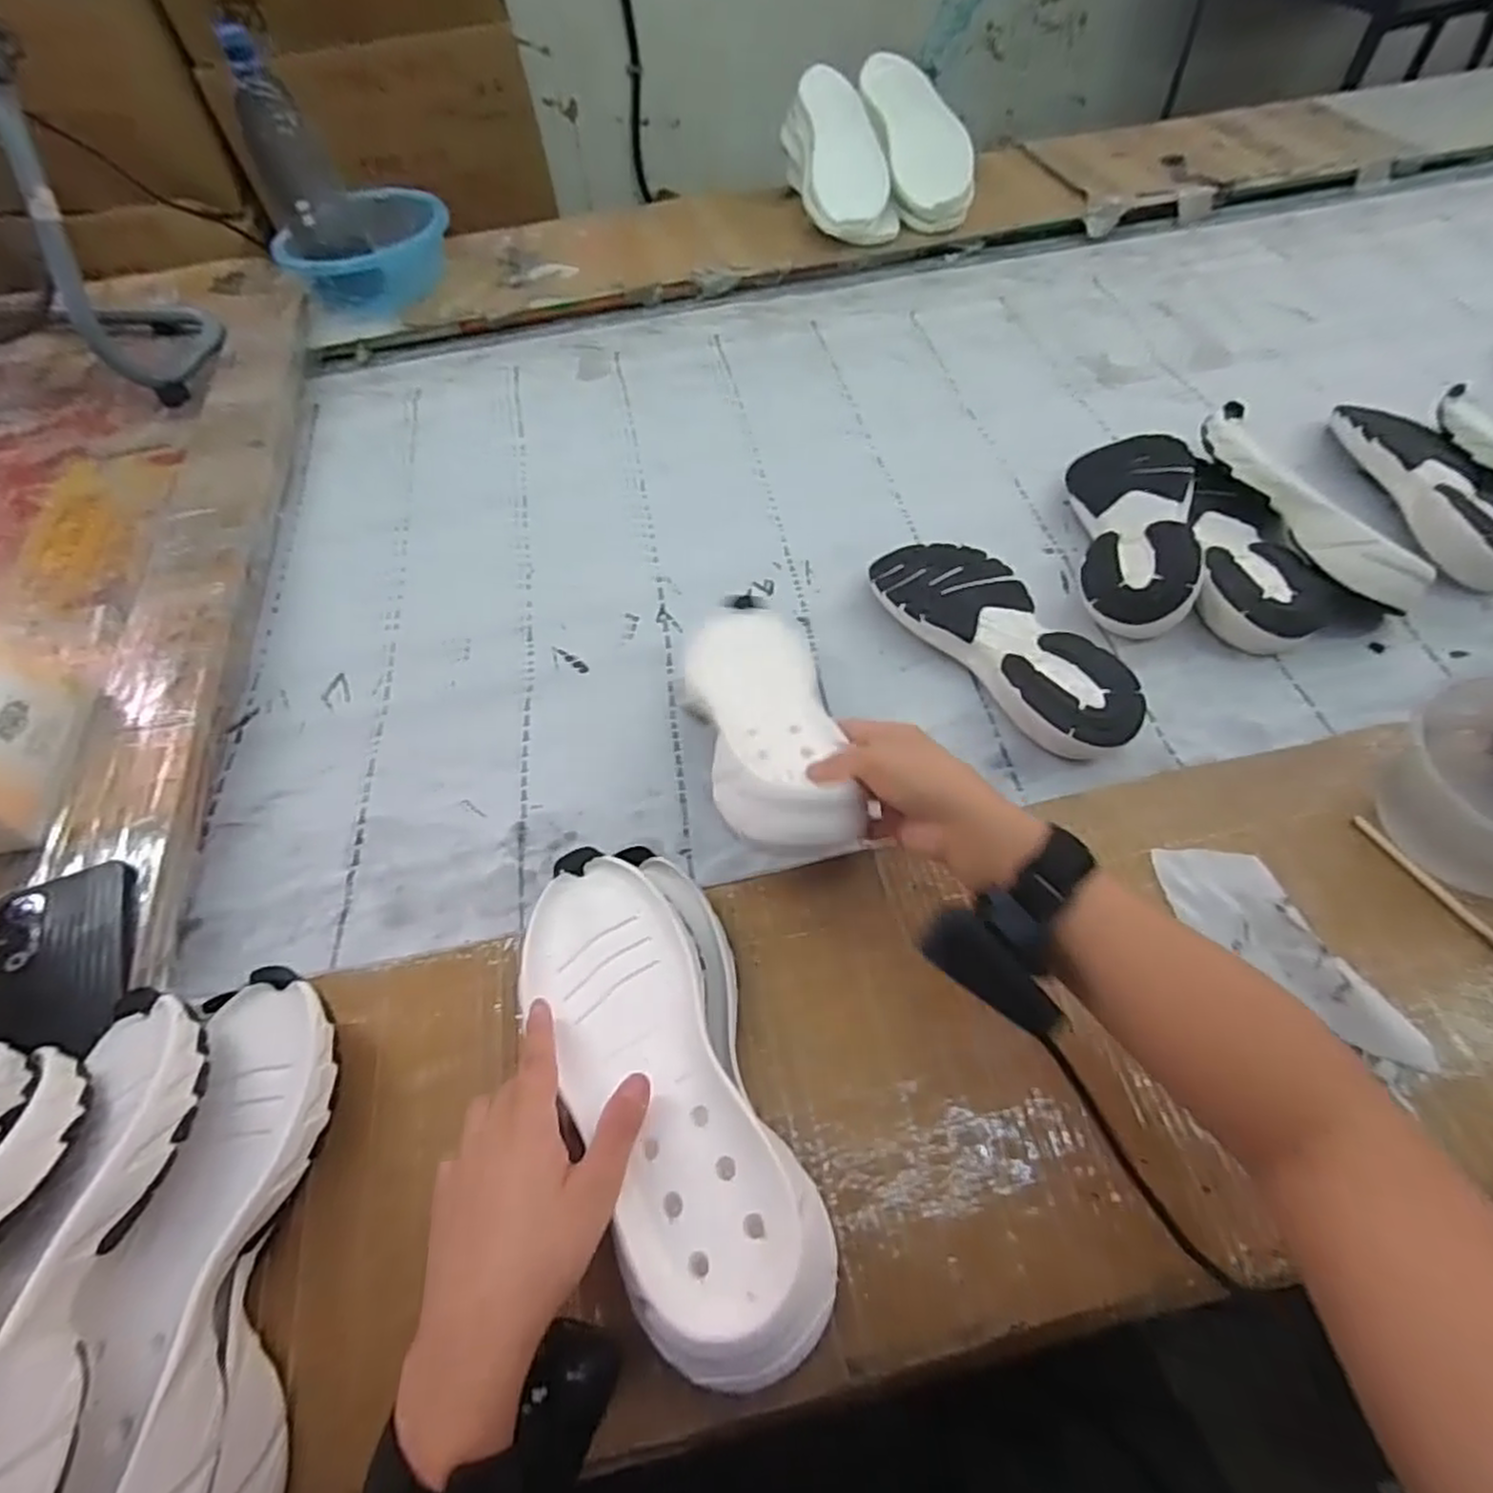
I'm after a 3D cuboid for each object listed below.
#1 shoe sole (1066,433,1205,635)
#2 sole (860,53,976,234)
[{"bbox_3d":[0.347,-0.198,0.667,0.095,0.070,0.249,7,57,9],"label":"shoe sole"},{"bbox_3d":[0.231,-0.847,1.013,0.106,0.051,0.288,-13,78,-6],"label":"sole"}]

